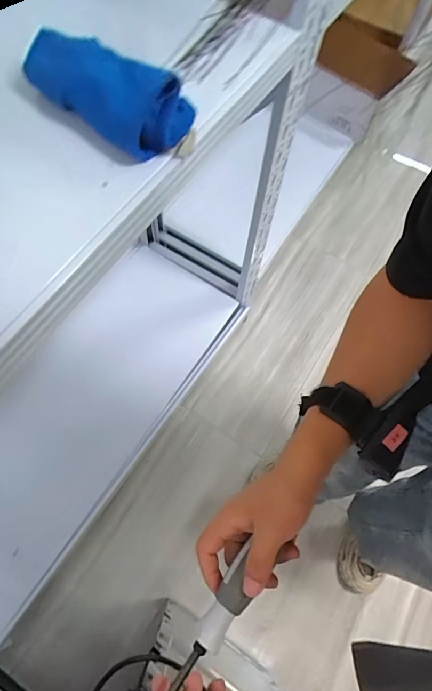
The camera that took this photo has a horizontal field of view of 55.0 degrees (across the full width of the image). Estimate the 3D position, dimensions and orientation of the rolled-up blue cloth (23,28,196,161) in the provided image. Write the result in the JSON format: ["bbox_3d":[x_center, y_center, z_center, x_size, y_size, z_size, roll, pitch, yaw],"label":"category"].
[{"bbox_3d":[-0.123,-0.304,0.484,0.203,0.062,0.104,38,70,13],"label":"rolled-up blue cloth"}]

